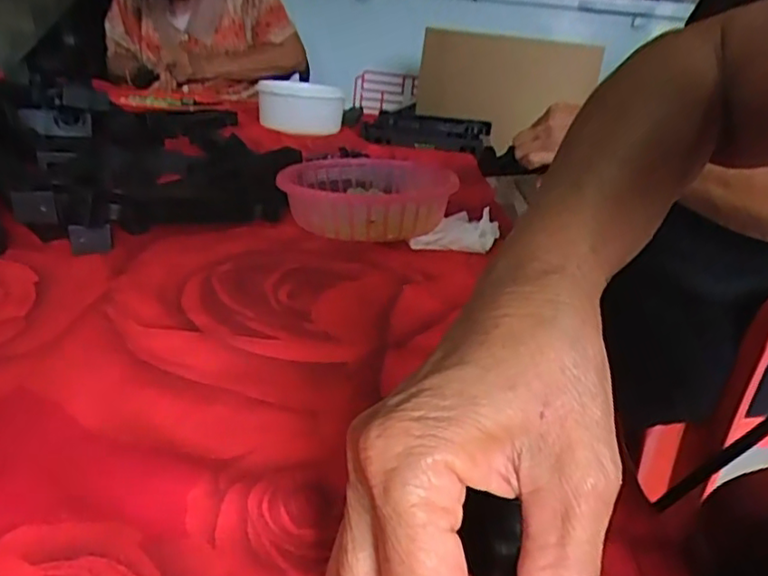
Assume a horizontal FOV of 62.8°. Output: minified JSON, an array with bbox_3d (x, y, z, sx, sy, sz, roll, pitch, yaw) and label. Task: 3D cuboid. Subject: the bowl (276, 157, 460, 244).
[{"bbox_3d":[-0.013,-0.090,0.630,0.156,0.055,0.211,10,22,7],"label":"bowl"}]

